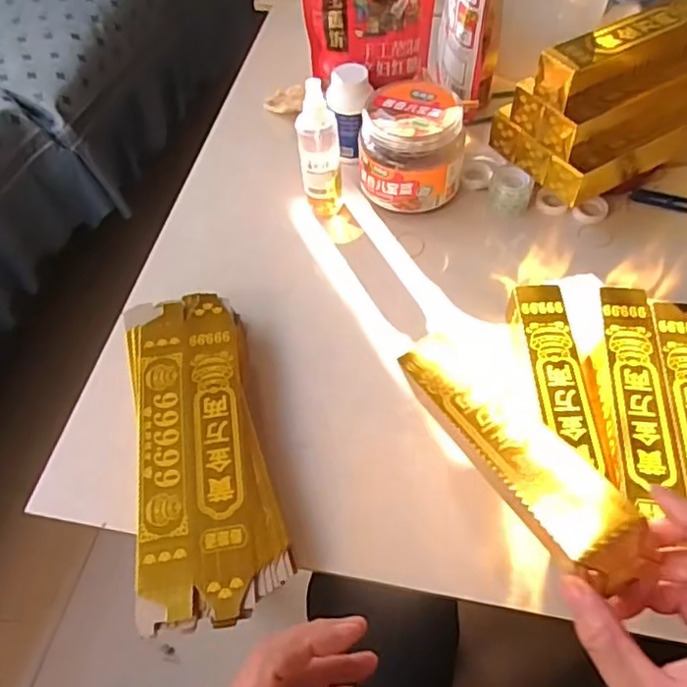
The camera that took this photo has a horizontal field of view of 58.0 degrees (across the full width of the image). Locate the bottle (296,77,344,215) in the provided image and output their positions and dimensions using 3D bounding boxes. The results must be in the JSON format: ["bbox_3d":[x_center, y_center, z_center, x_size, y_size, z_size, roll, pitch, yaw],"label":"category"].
[{"bbox_3d":[-0.024,-0.193,0.632,0.039,0.144,0.031,-8,56,-1],"label":"bottle"}]

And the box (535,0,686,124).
[{"bbox_3d":[0.292,-0.287,0.606,0.228,0.055,0.052,-28,59,-14],"label":"box"}]

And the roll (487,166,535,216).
[{"bbox_3d":[0.181,-0.166,0.672,0.045,0.040,0.046,6,57,9],"label":"roll"}]

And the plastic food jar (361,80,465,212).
[{"bbox_3d":[0.074,-0.203,0.663,0.106,0.106,0.100,-2,56,3],"label":"plastic food jar"}]

